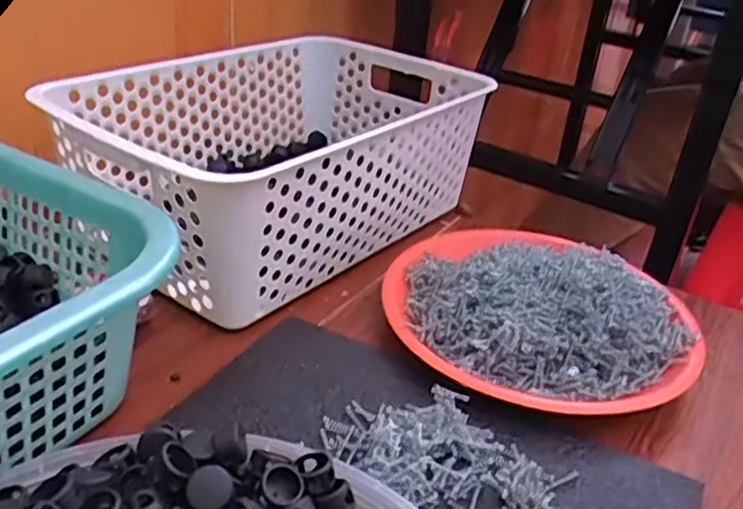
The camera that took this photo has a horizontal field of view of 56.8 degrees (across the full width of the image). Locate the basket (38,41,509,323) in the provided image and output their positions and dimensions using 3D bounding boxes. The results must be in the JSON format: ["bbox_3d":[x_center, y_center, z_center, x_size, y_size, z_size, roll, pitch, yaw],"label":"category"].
[{"bbox_3d":[-0.070,-0.078,0.528,0.200,0.106,0.297,27,37,31],"label":"basket"}]

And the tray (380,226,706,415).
[{"bbox_3d":[0.108,0.027,0.439,0.194,0.045,0.186,12,31,8],"label":"tray"}]

